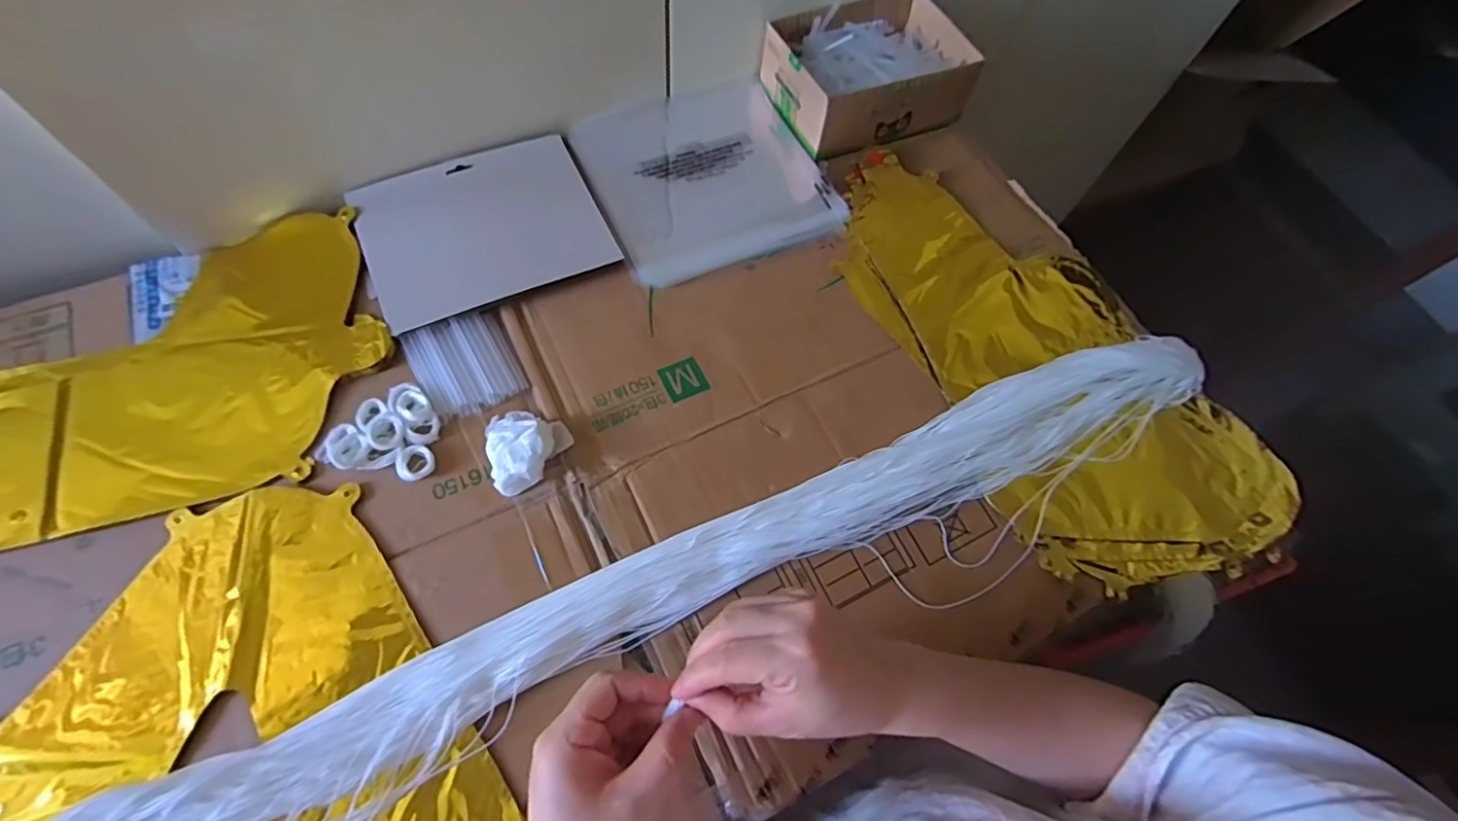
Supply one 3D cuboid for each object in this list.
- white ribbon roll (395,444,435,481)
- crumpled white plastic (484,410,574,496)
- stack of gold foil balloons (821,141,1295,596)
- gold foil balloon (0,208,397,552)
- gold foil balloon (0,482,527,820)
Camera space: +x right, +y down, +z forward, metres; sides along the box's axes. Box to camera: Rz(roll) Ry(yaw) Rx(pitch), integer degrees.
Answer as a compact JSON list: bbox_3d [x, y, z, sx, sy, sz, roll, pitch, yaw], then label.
[{"bbox_3d":[-0.226,0.037,0.446,0.025,0.006,0.025,2,64,-4],"label":"white ribbon roll"},{"bbox_3d":[-0.148,0.022,0.452,0.059,0.026,0.063,2,64,-4],"label":"crumpled white plastic"},{"bbox_3d":[0.257,-0.047,0.539,0.230,0.035,0.452,-32,71,-18],"label":"stack of gold foil balloons"},{"bbox_3d":[-0.460,-0.010,0.449,0.390,0.010,0.224,-23,67,-14],"label":"gold foil balloon"},{"bbox_3d":[-0.305,0.213,0.351,0.343,0.010,0.333,-7,65,-8],"label":"gold foil balloon"}]

